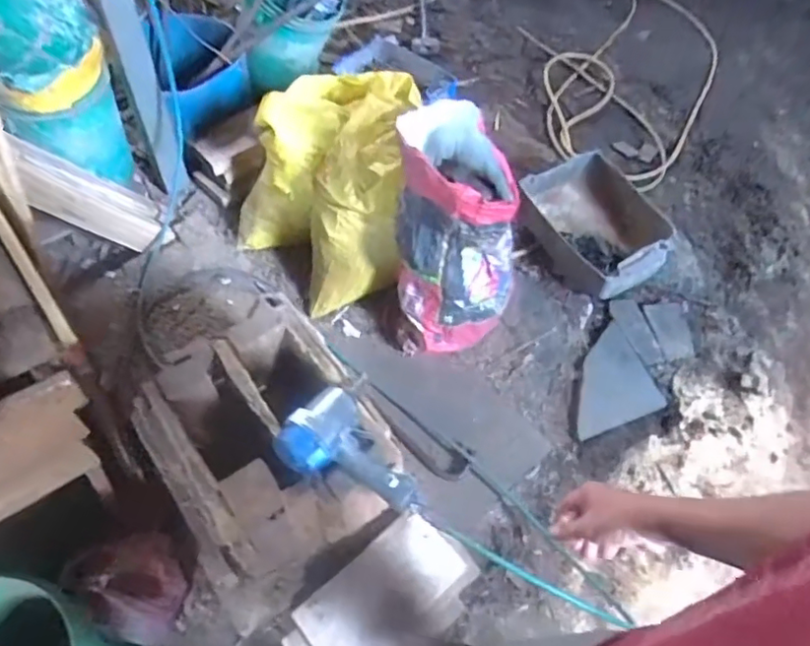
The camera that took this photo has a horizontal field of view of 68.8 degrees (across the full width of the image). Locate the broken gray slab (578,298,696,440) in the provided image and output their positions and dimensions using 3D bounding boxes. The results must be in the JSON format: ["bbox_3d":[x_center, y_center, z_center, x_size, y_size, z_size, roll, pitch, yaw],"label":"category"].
[{"bbox_3d":[0.633,0.107,1.617,0.239,0.026,0.513,27,60,12],"label":"broken gray slab"}]

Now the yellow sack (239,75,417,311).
[{"bbox_3d":[-0.225,-0.370,1.569,0.465,0.400,0.551,6,58,-2],"label":"yellow sack"}]

